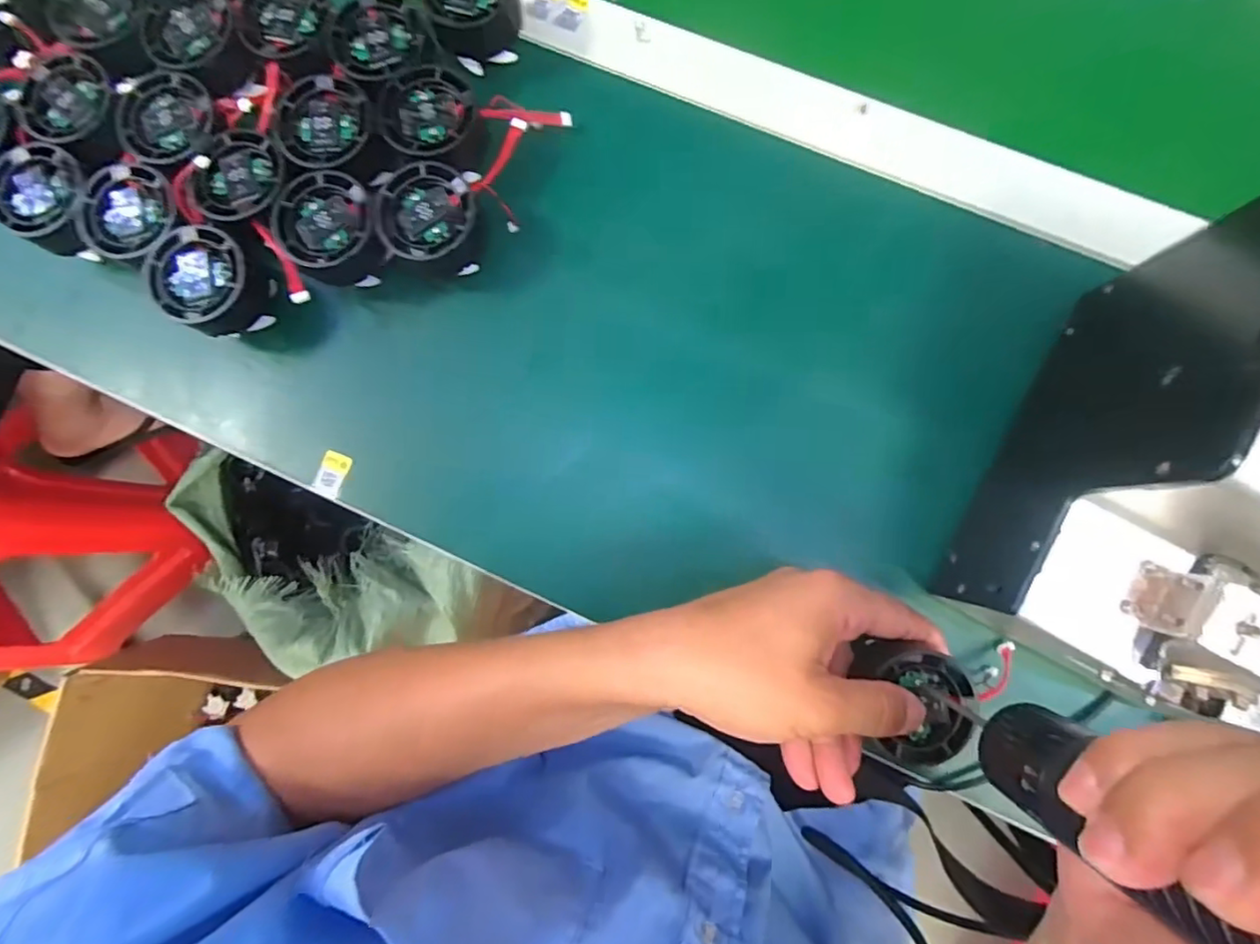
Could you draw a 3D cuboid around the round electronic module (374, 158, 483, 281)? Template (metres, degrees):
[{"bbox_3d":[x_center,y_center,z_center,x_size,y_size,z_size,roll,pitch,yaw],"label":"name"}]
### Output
[{"bbox_3d":[-0.107,-0.135,0.323,0.051,0.039,0.051,0,82,3],"label":"round electronic module"}]

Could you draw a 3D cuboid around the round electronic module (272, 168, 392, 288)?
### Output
[{"bbox_3d":[-0.161,-0.131,0.323,0.050,0.036,0.053,0,82,3],"label":"round electronic module"}]

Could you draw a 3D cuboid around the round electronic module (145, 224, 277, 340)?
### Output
[{"bbox_3d":[-0.227,-0.104,0.324,0.048,0.040,0.049,0,82,3],"label":"round electronic module"}]

